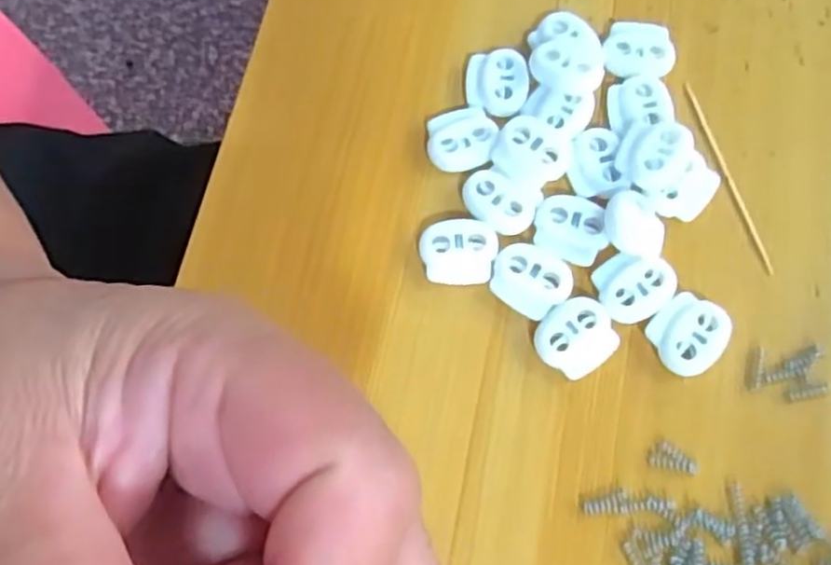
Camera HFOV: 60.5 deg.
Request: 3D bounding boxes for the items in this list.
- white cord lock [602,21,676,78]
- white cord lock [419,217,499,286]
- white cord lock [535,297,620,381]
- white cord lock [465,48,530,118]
[{"bbox_3d":[0.070,-0.071,0.223,0.022,0.005,0.020,10,72,4],"label":"white cord lock"},{"bbox_3d":[0.012,-0.008,0.204,0.022,0.005,0.018,-1,72,0],"label":"white cord lock"},{"bbox_3d":[0.044,0.015,0.195,0.019,0.004,0.021,43,77,13],"label":"white cord lock"},{"bbox_3d":[0.025,-0.061,0.218,0.019,0.004,0.022,10,72,4],"label":"white cord lock"}]

